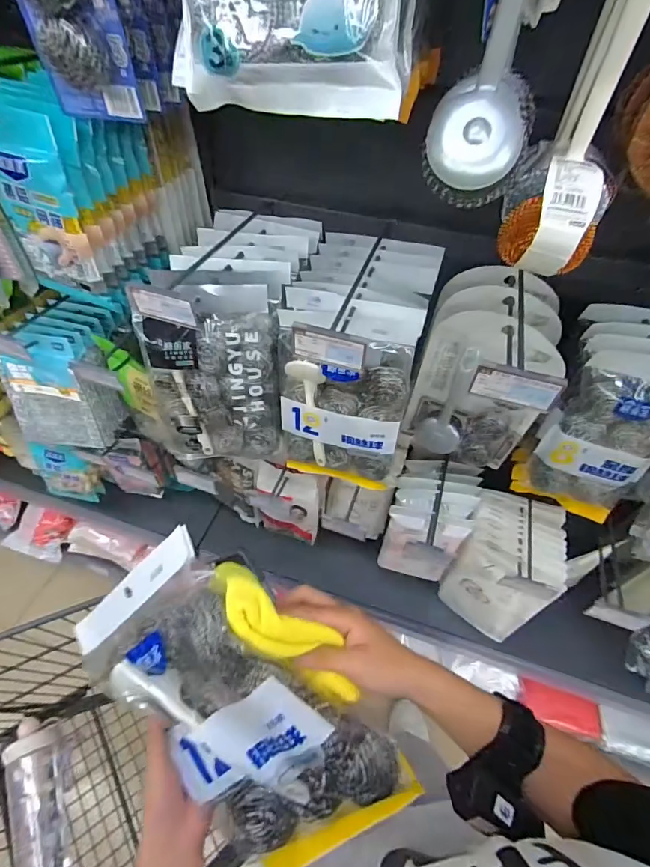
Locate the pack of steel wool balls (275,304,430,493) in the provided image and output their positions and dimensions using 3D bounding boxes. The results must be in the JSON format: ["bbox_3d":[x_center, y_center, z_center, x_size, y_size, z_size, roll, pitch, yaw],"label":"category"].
[{"bbox_3d":[0.024,-0.040,0.621,0.177,0.283,0.054,12,39,10],"label":"pack of steel wool balls"}]

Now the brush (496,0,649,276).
[{"bbox_3d":[0.206,-0.244,0.323,0.072,0.230,0.073,21,53,14],"label":"brush"}]

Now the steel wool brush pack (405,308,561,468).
[{"bbox_3d":[0.220,-0.051,0.635,0.173,0.260,0.039,25,54,17],"label":"steel wool brush pack"}]

